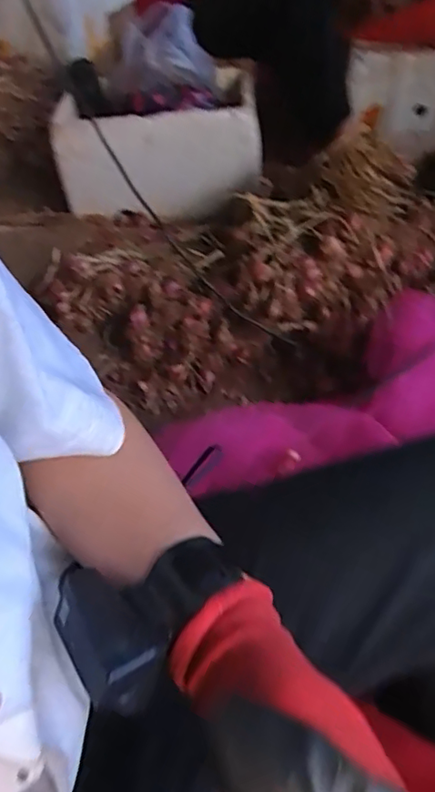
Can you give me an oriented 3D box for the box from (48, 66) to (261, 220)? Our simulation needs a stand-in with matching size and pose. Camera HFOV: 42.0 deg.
[{"bbox_3d":[-0.139,-0.600,1.374,0.463,0.217,0.295,-3,50,4],"label":"box"}]

